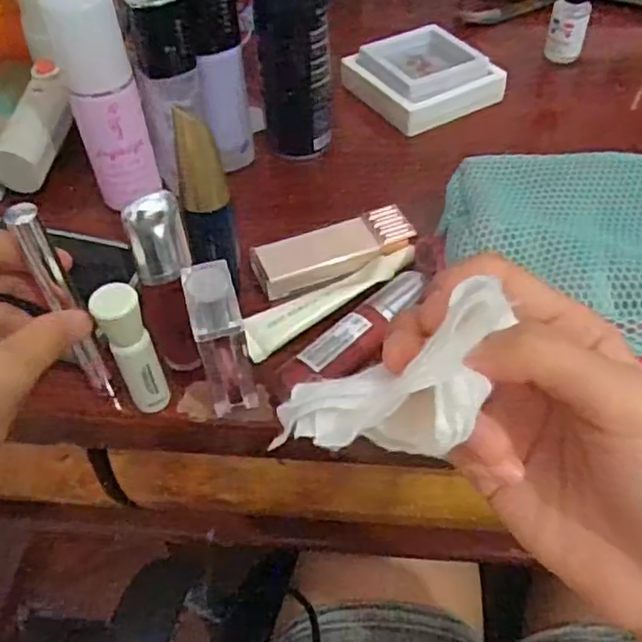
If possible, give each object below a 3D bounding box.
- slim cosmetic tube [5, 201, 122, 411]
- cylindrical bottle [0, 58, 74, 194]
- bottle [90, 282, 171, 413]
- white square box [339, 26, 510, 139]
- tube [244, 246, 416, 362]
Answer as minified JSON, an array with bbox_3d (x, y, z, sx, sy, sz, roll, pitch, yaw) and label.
[{"bbox_3d":[-0.107,0.002,0.289,0.010,0.131,0.007,-31,55,-22],"label":"slim cosmetic tube"},{"bbox_3d":[-0.183,-0.128,0.424,0.032,0.028,0.093,5,66,6],"label":"cylindrical bottle"},{"bbox_3d":[-0.083,0.014,0.294,0.019,0.072,0.015,-20,51,-15],"label":"bottle"},{"bbox_3d":[0.072,-0.177,0.489,0.096,0.033,0.084,-25,52,-19],"label":"white square box"},{"bbox_3d":[0.005,-0.013,0.356,0.105,0.011,0.020,-29,54,-22],"label":"tube"}]

